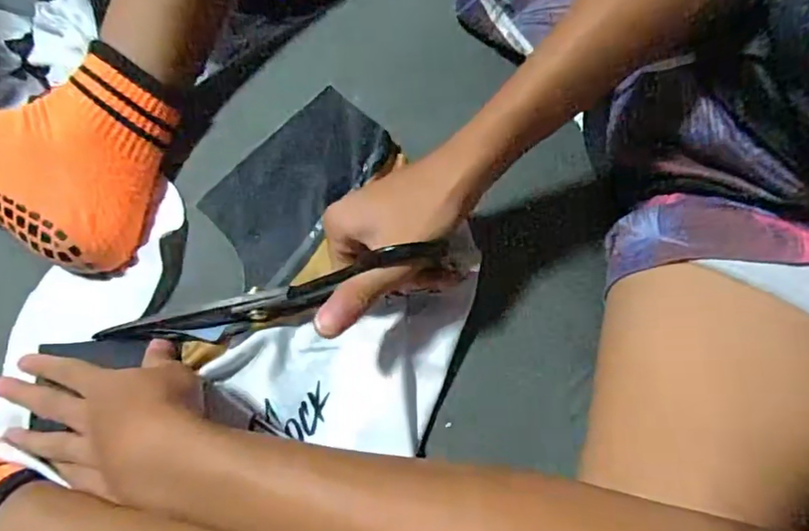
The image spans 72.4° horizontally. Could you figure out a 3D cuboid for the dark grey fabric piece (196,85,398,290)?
[{"bbox_3d":[-0.077,-0.061,0.391,0.073,0.009,0.139,42,78,9],"label":"dark grey fabric piece"}]

